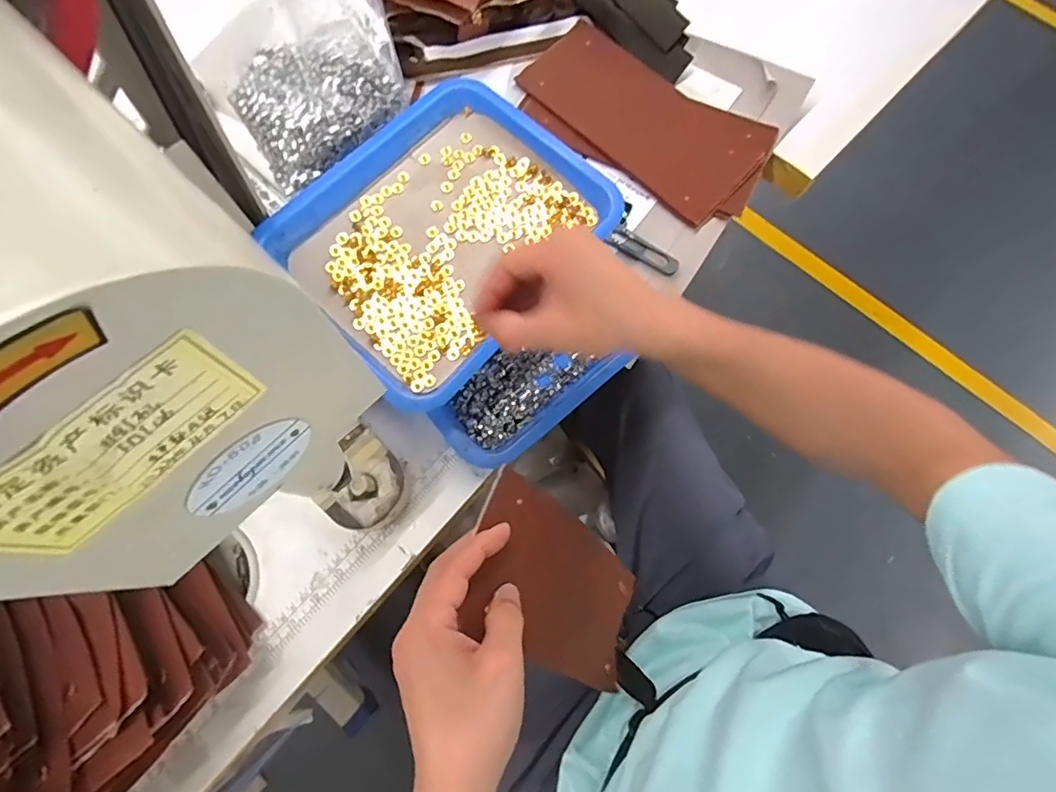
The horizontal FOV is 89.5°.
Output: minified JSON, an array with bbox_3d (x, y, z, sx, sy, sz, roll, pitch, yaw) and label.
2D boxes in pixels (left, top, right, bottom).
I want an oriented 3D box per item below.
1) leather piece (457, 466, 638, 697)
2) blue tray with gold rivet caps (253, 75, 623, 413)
[{"bbox_3d":[0.030,0.155,0.423,0.010,0.236,0.107,0,57,37],"label":"leather piece"},{"bbox_3d":[-0.079,-0.146,0.484,0.224,0.034,0.277,42,77,10],"label":"blue tray with gold rivet caps"}]

